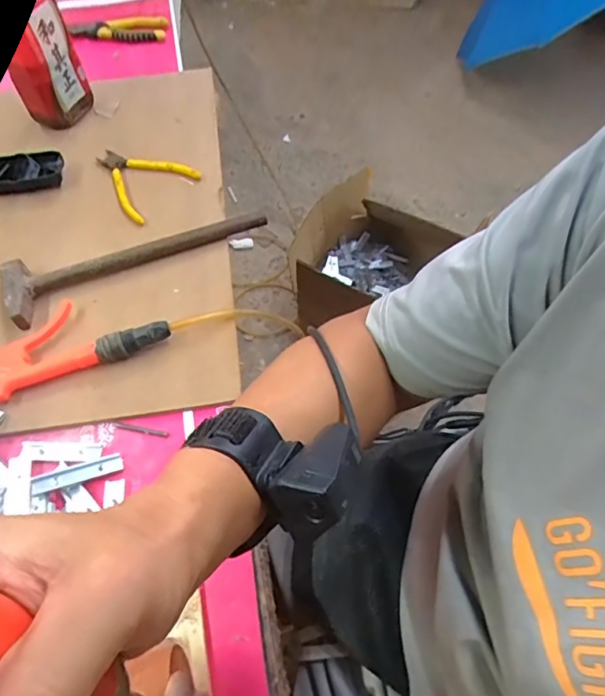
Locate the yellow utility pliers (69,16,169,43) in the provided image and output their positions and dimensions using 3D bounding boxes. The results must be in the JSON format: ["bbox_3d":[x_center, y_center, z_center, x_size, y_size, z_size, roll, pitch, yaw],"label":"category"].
[{"bbox_3d":[-0.318,-0.554,0.862,0.169,0.025,0.047,5,59,1],"label":"yellow utility pliers"}]

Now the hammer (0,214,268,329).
[{"bbox_3d":[-0.198,-0.115,0.599,0.307,0.034,0.078,-21,62,-14],"label":"hammer"}]

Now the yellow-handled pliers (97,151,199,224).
[{"bbox_3d":[-0.223,-0.239,0.676,0.134,0.017,0.111,38,65,19],"label":"yellow-handled pliers"}]

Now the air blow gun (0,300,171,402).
[{"bbox_3d":[-0.267,-0.008,0.531,0.235,0.030,0.089,-18,61,-12],"label":"air blow gun"}]

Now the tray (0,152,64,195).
[{"bbox_3d":[-0.377,-0.235,0.668,0.109,0.030,0.051,-10,60,-8],"label":"tray"}]

